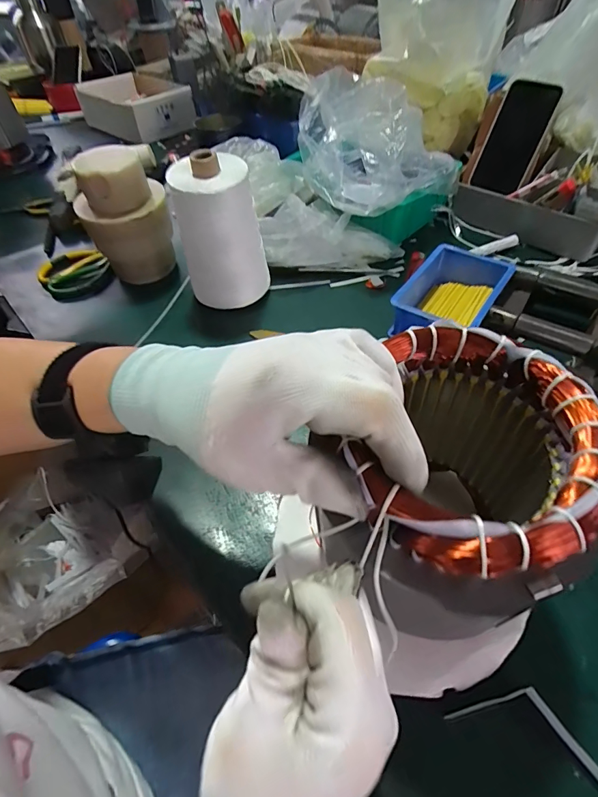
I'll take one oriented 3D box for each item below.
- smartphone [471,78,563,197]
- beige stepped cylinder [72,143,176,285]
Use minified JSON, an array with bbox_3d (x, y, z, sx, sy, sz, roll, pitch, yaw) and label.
[{"bbox_3d":[0.310,-0.376,0.580,0.073,0.139,0.013,29,22,26],"label":"smartphone"},{"bbox_3d":[-0.228,-0.238,0.533,0.108,0.151,0.100,-22,54,-14],"label":"beige stepped cylinder"}]

